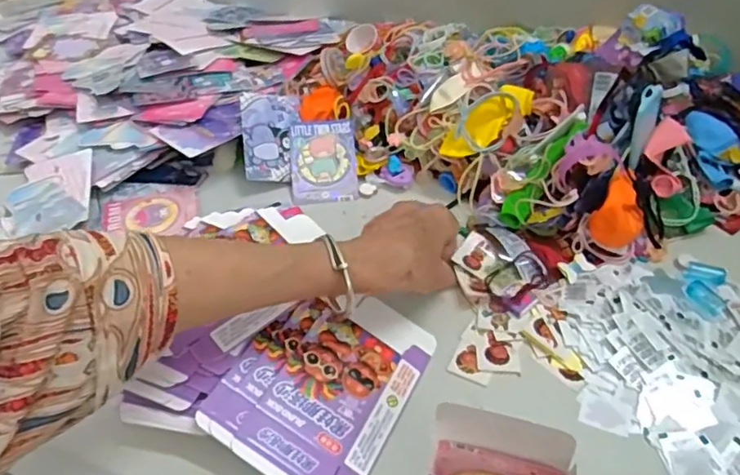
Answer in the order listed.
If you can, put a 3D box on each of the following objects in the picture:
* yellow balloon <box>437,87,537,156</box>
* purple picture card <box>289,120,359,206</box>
[{"bbox_3d":[0.105,-0.098,0.515,0.090,0.031,0.034,-37,50,6],"label":"yellow balloon"},{"bbox_3d":[-0.045,-0.073,0.574,0.062,0.004,0.087,-5,72,-5],"label":"purple picture card"}]

